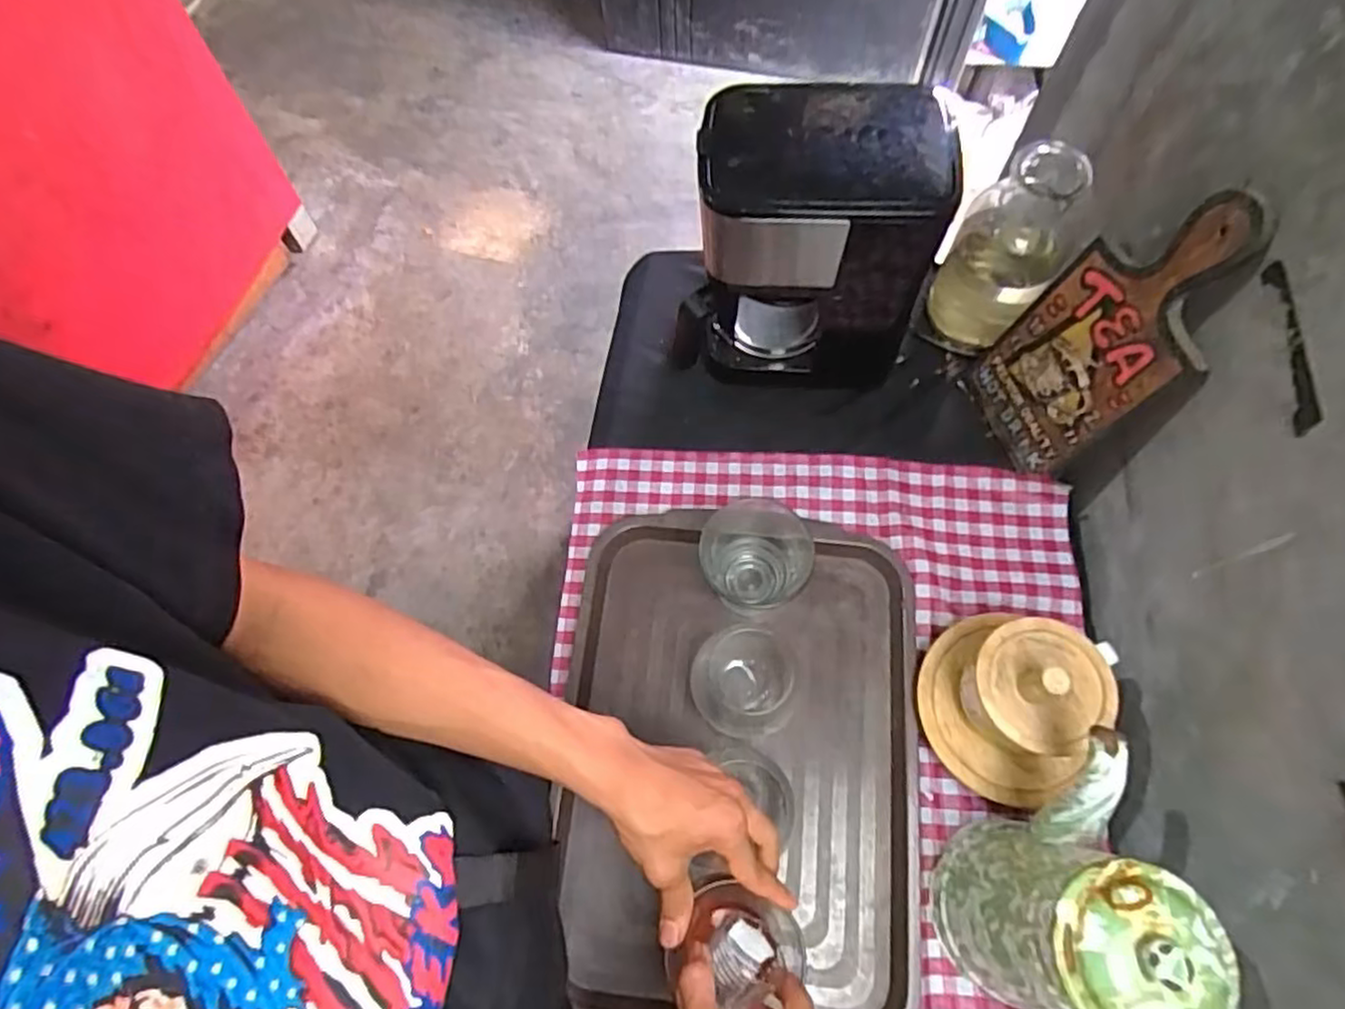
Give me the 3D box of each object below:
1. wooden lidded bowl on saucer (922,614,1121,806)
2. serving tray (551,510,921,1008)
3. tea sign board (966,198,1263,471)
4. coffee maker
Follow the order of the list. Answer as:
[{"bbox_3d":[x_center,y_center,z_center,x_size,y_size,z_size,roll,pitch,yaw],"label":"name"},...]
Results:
[{"bbox_3d":[0.266,0.156,0.557,0.116,0.129,0.130,23,71,11],"label":"wooden lidded bowl on saucer"},{"bbox_3d":[0.059,0.212,0.608,0.299,0.021,0.413,5,69,4],"label":"serving tray"},{"bbox_3d":[0.359,-0.135,0.597,0.009,0.274,0.134,-12,70,-21],"label":"tea sign board"},{"bbox_3d":[0.133,-0.228,0.654,0.208,0.254,0.132,0,69,3],"label":"coffee maker"}]

